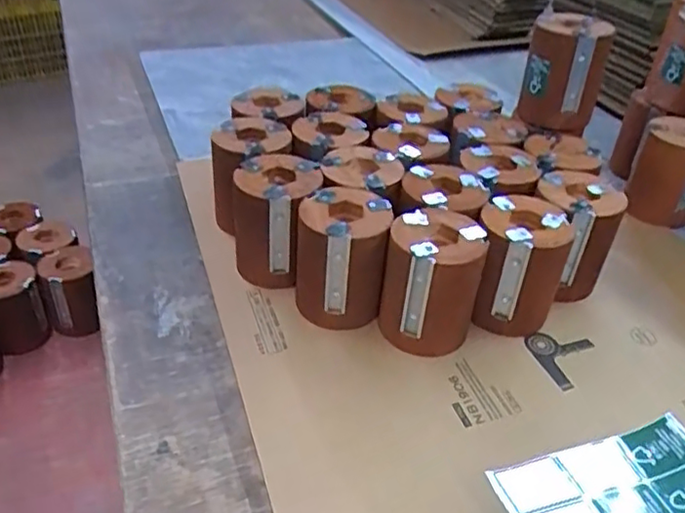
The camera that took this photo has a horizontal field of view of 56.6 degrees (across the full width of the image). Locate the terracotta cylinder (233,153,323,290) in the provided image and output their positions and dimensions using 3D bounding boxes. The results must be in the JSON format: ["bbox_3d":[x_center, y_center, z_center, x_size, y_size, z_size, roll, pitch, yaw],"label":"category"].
[{"bbox_3d":[-0.062,-0.030,0.596,0.078,0.108,0.085,-3,37,-8],"label":"terracotta cylinder"}]

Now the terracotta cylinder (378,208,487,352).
[{"bbox_3d":[0.078,0.021,0.539,0.079,0.099,0.089,11,38,10],"label":"terracotta cylinder"}]

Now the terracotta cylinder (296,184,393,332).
[{"bbox_3d":[-0.001,0.003,0.557,0.079,0.099,0.080,1,37,-3],"label":"terracotta cylinder"}]

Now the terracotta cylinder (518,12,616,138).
[{"bbox_3d":[0.241,-0.200,0.698,0.080,0.104,0.079,14,38,15],"label":"terracotta cylinder"}]

